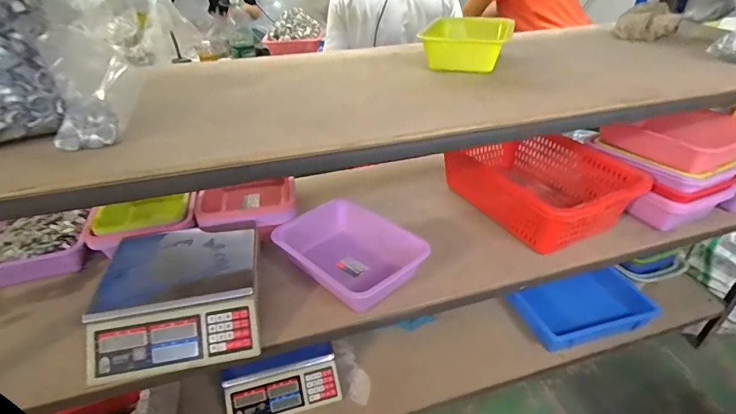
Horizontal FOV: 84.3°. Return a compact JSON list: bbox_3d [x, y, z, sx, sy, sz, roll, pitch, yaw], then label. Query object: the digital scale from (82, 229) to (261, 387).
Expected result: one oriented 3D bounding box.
[{"bbox_3d":[-0.357,0.165,0.786,0.279,0.096,0.278,-8,34,-10],"label":"digital scale"}]

